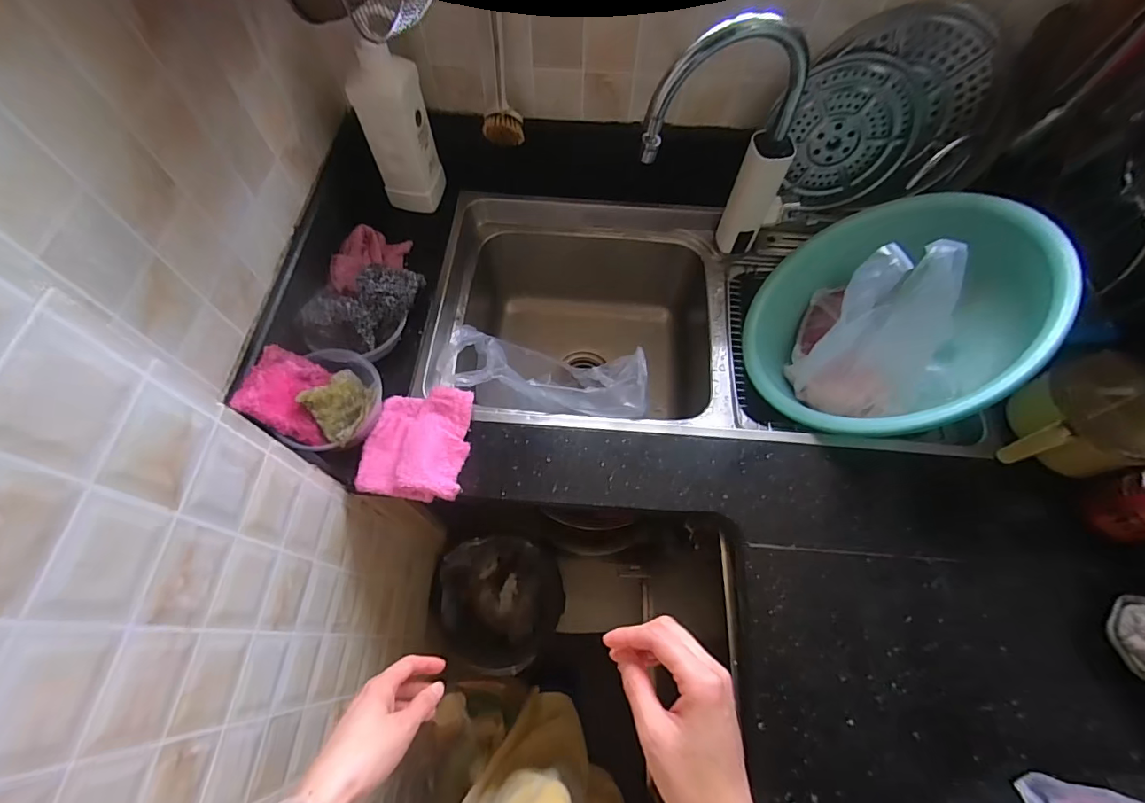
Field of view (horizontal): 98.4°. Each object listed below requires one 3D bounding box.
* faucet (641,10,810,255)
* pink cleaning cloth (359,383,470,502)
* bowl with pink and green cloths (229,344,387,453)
[{"bbox_3d":[0.197,-0.328,0.675,0.239,0.320,0.054,-11,65,-7],"label":"faucet"},{"bbox_3d":[-0.197,0.048,0.630,0.122,0.034,0.143,6,64,2],"label":"pink cleaning cloth"},{"bbox_3d":[-0.309,-0.003,0.614,0.140,0.082,0.125,18,65,7],"label":"bowl with pink and green cloths"}]

